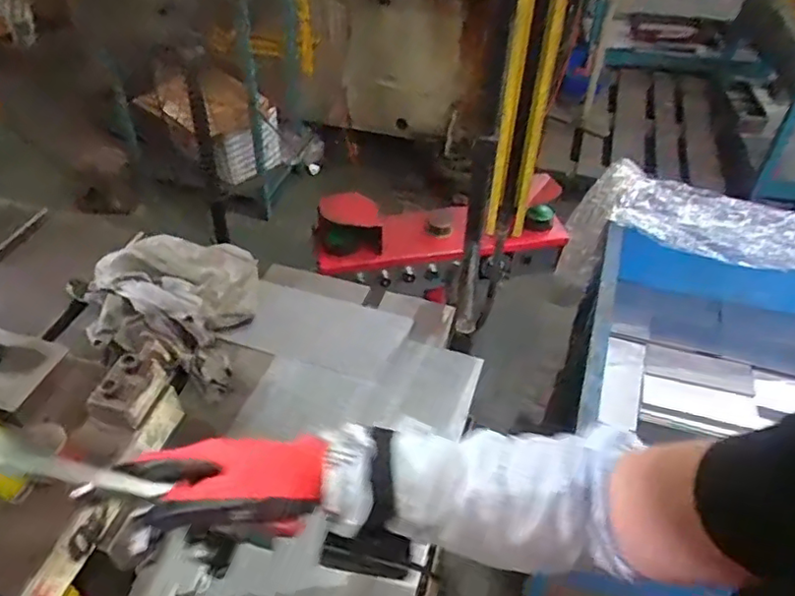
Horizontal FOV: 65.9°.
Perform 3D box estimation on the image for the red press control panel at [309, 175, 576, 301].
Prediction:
[{"bbox_3d":[0.102,-0.125,1.368,0.557,0.235,0.125,-6,45,-7],"label":"red press control panel"}]

